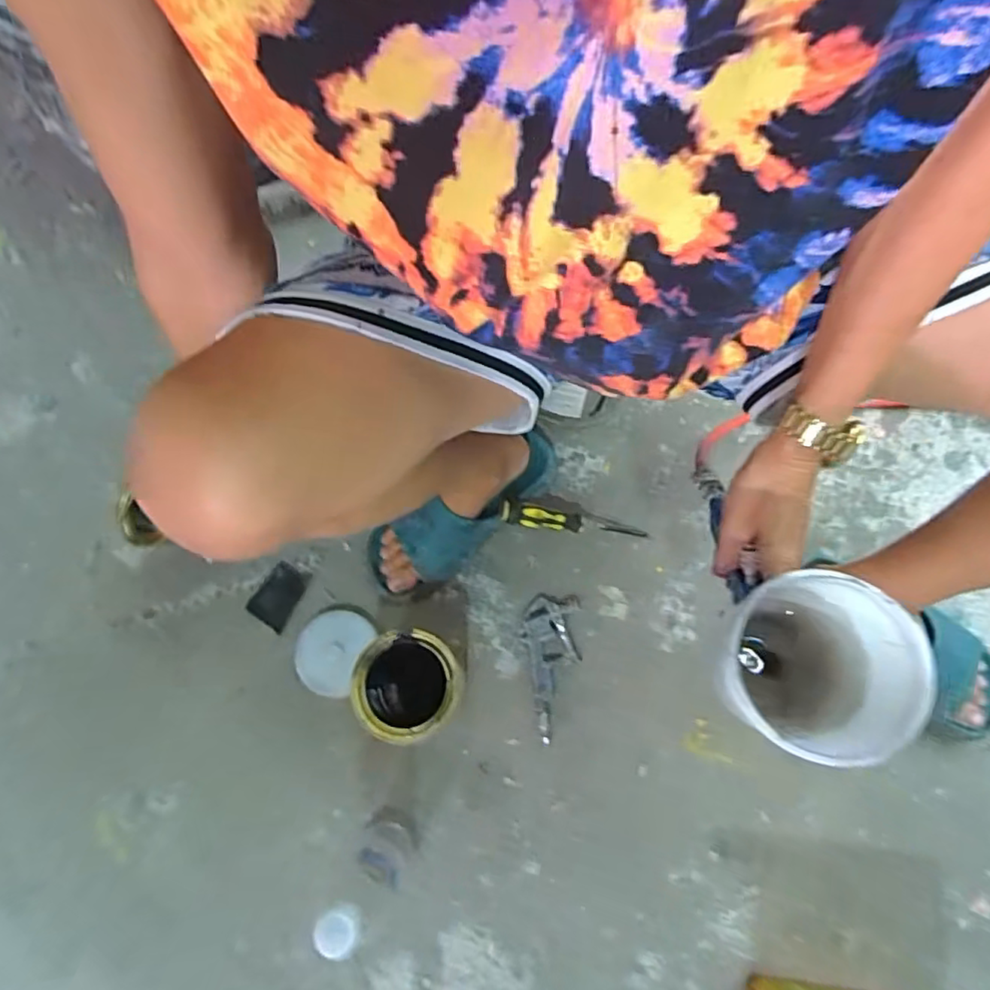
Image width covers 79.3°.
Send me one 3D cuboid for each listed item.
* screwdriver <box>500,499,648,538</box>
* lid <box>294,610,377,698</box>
[{"bbox_3d":[0.098,0.033,0.731,0.192,0.027,0.028,10,73,-23],"label":"screwdriver"},{"bbox_3d":[-0.193,0.181,0.700,0.081,0.015,0.095,19,64,15],"label":"lid"}]

